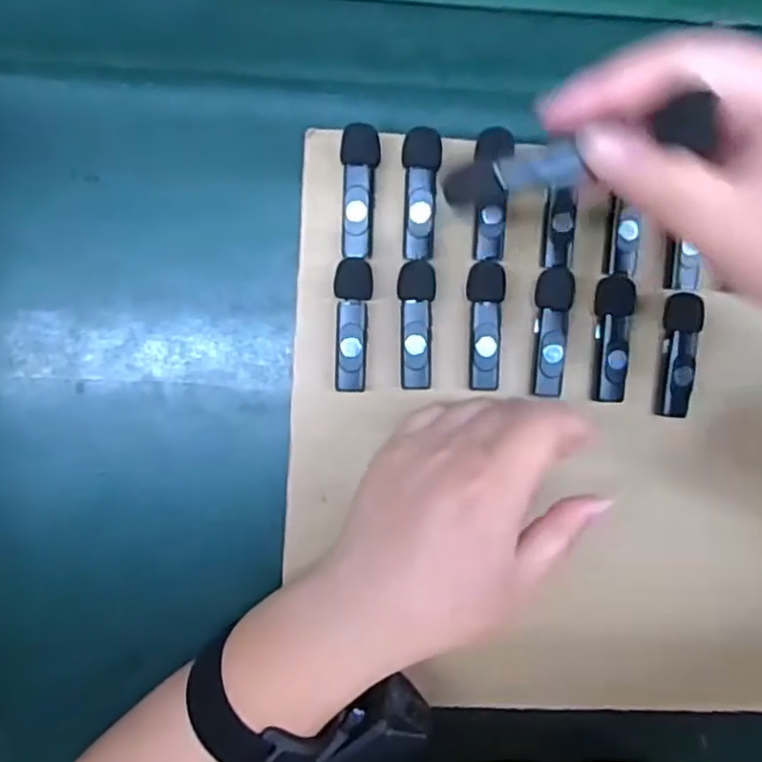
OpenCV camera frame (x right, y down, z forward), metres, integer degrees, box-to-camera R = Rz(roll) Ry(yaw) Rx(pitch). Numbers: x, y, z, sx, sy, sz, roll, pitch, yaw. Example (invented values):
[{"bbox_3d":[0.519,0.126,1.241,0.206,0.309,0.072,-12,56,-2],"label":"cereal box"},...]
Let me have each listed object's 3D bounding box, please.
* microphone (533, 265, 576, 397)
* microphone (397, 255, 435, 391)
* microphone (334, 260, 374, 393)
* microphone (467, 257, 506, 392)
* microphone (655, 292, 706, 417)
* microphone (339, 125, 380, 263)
[{"bbox_3d":[0.089,-0.025,0.334,0.019,0.010,0.066,4,88,-3],"label":"microphone"},{"bbox_3d":[0.019,-0.029,0.331,0.018,0.009,0.064,-1,89,-4],"label":"microphone"},{"bbox_3d":[-0.014,-0.028,0.329,0.019,0.010,0.066,-1,89,-4],"label":"microphone"},{"bbox_3d":[0.054,-0.028,0.333,0.018,0.009,0.065,-1,89,-4],"label":"microphone"},{"bbox_3d":[0.156,-0.013,0.338,0.017,0.015,0.063,3,88,-3],"label":"microphone"},{"bbox_3d":[-0.010,-0.095,0.325,0.019,0.012,0.064,-2,89,-4],"label":"microphone"}]

